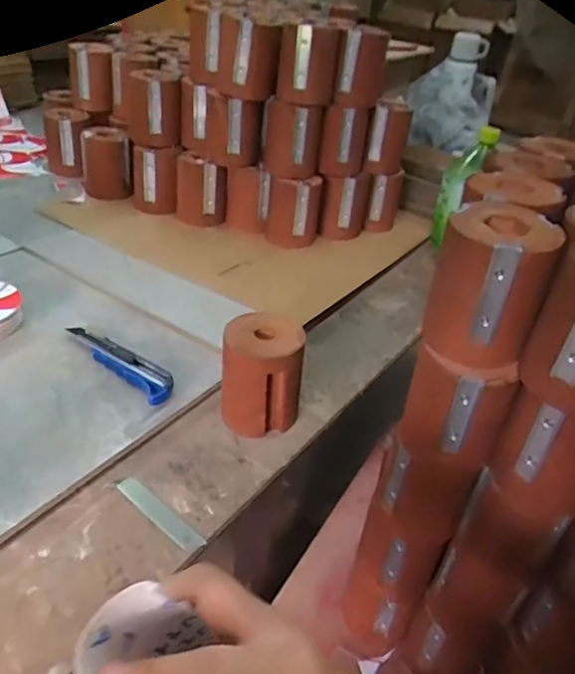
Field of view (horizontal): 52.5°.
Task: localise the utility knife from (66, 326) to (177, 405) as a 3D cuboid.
[{"bbox_3d":[-0.177,0.024,0.619,0.171,0.023,0.038,32,42,31],"label":"utility knife"}]

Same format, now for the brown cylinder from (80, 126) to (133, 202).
[{"bbox_3d":[-0.302,-0.286,0.973,0.076,0.107,0.070,-4,36,-16],"label":"brown cylinder"}]

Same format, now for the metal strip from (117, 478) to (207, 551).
[{"bbox_3d":[-0.109,0.150,0.497,0.099,0.004,0.018,29,44,33],"label":"metal strip"}]

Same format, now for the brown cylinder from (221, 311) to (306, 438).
[{"bbox_3d":[-0.025,0.039,0.574,0.079,0.101,0.072,6,35,-1],"label":"brown cylinder"}]

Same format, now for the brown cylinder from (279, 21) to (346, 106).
[{"bbox_3d":[0.034,-0.394,0.836,0.084,0.098,0.090,6,35,-1],"label":"brown cylinder"}]

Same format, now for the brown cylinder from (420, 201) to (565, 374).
[{"bbox_3d":[0.148,-0.039,0.435,0.076,0.100,0.073,18,36,15],"label":"brown cylinder"}]

